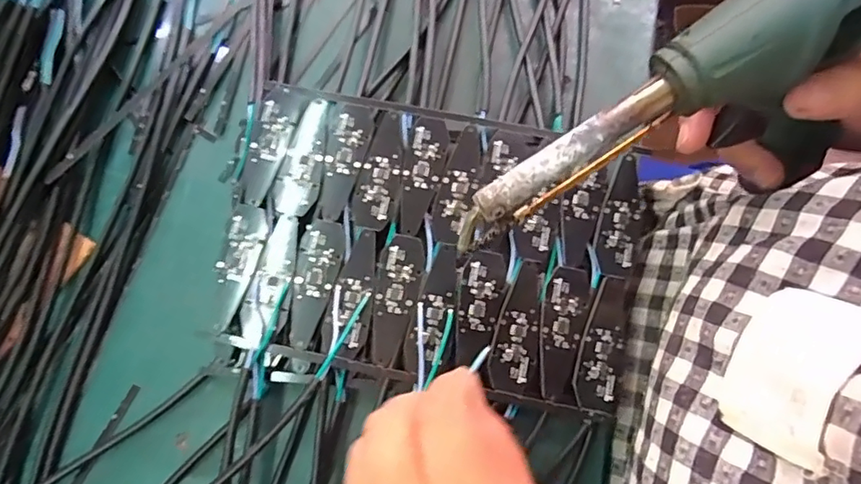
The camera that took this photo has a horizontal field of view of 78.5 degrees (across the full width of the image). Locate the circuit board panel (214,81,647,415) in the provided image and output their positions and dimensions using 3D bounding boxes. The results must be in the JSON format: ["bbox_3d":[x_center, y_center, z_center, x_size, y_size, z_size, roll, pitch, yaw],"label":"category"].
[{"bbox_3d":[-0.001,-0.002,0.281,0.212,0.005,0.142,11,78,3],"label":"circuit board panel"}]

